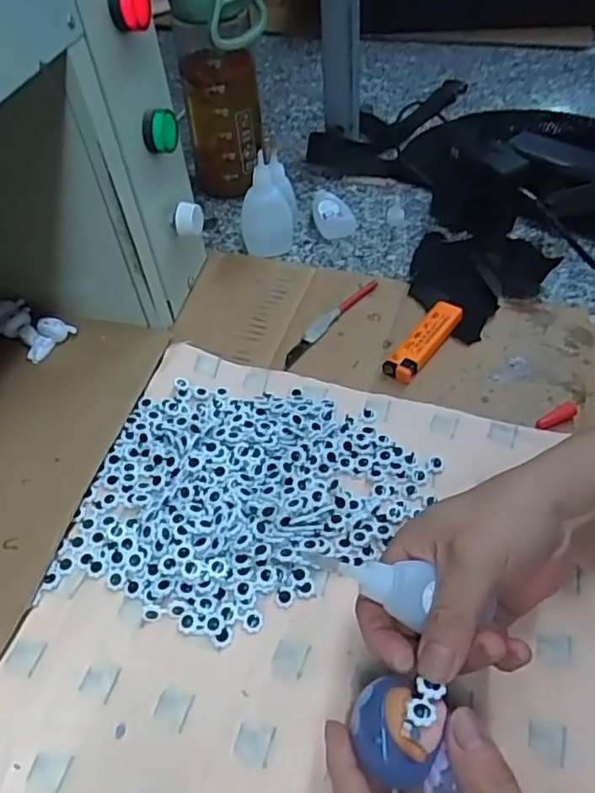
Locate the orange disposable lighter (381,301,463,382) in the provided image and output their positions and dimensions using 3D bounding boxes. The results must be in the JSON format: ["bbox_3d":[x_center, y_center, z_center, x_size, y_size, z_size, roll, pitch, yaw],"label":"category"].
[{"bbox_3d":[0.096,-0.043,0.473,0.025,0.019,0.081,31,57,24],"label":"orange disposable lighter"}]

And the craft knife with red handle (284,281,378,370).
[{"bbox_3d":[0.026,-0.062,0.500,0.013,0.009,0.115,33,58,25],"label":"craft knife with red handle"}]

